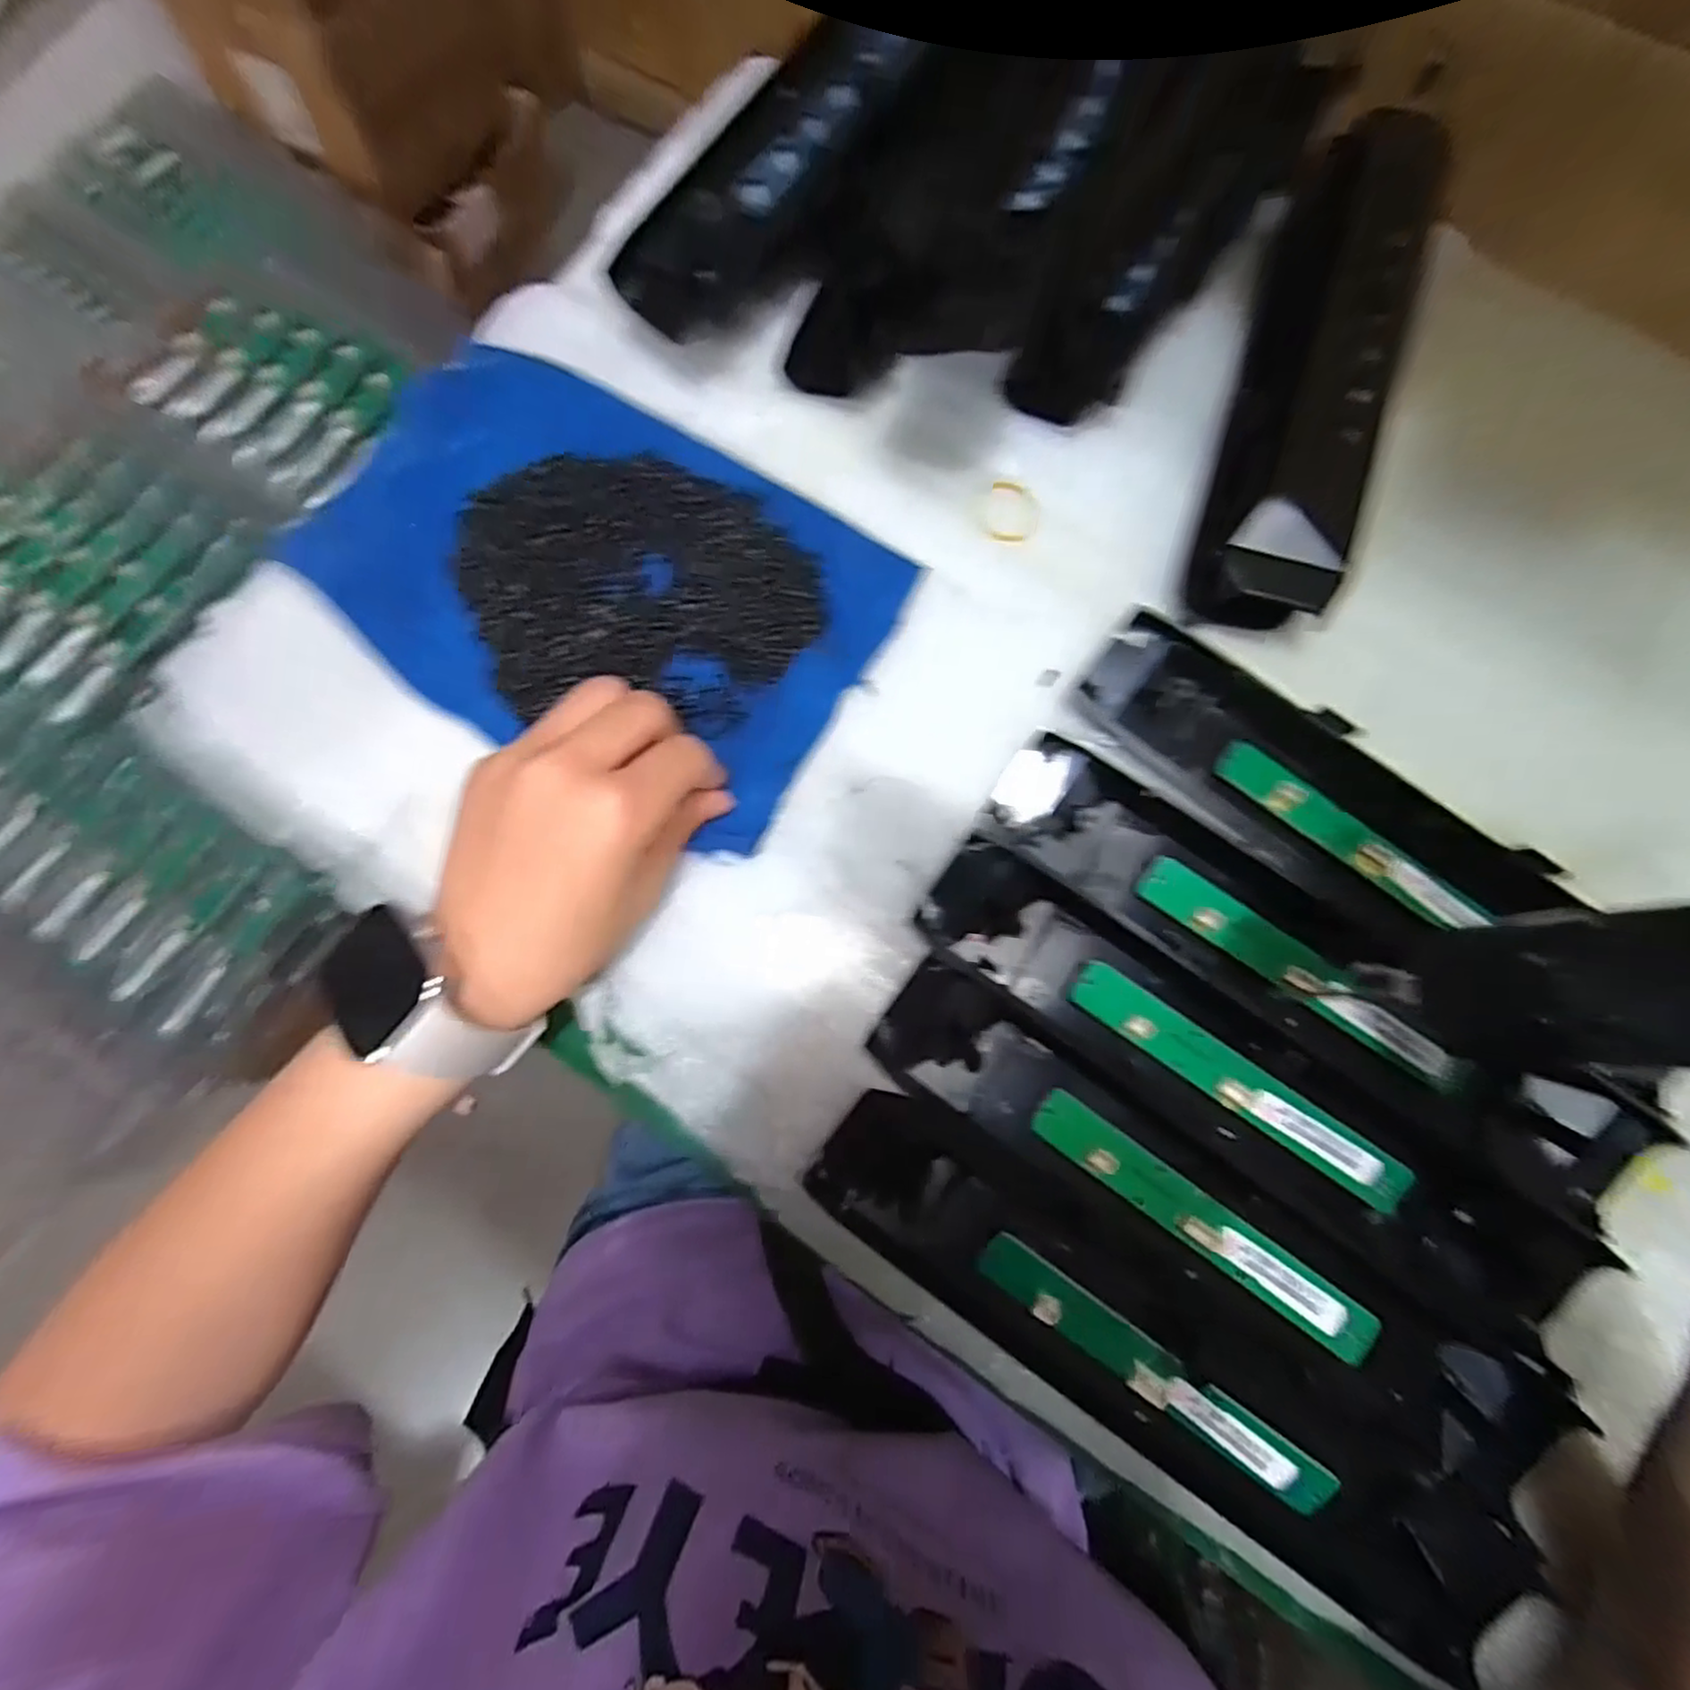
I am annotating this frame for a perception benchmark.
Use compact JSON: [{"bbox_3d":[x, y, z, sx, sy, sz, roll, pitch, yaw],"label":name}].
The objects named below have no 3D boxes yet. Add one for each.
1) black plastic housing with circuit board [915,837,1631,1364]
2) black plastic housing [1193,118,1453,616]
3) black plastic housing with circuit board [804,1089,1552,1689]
[{"bbox_3d":[0.150,0.090,0.280,0.264,0.017,0.059,33,81,7],"label":"black plastic housing with circuit board"},{"bbox_3d":[0.217,-0.221,0.322,0.063,0.039,0.268,18,80,4],"label":"black plastic housing"},{"bbox_3d":[0.107,0.188,0.254,0.270,0.012,0.063,35,81,7],"label":"black plastic housing with circuit board"}]

